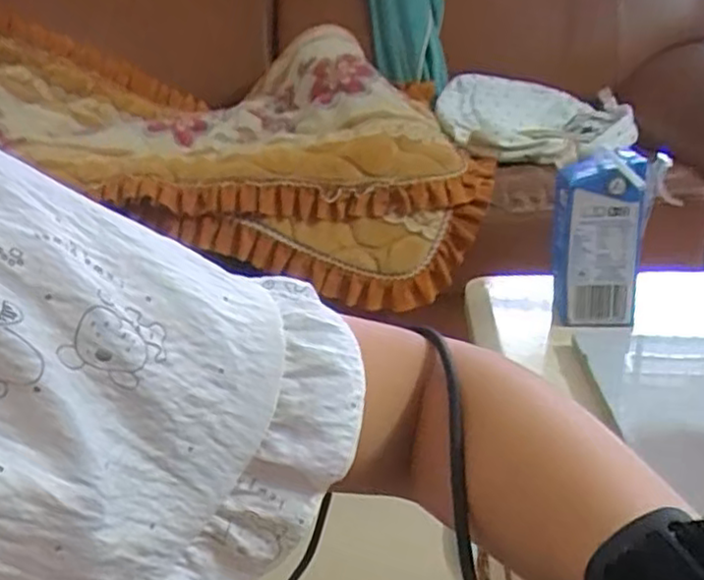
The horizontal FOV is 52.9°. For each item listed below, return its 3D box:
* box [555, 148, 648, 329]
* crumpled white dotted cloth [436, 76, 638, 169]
[{"bbox_3d":[0.158,-0.030,0.456,0.056,0.106,0.040,3,22,17],"label":"box"},{"bbox_3d":[0.336,-0.344,1.370,0.326,0.119,0.419,-2,21,5],"label":"crumpled white dotted cloth"}]

